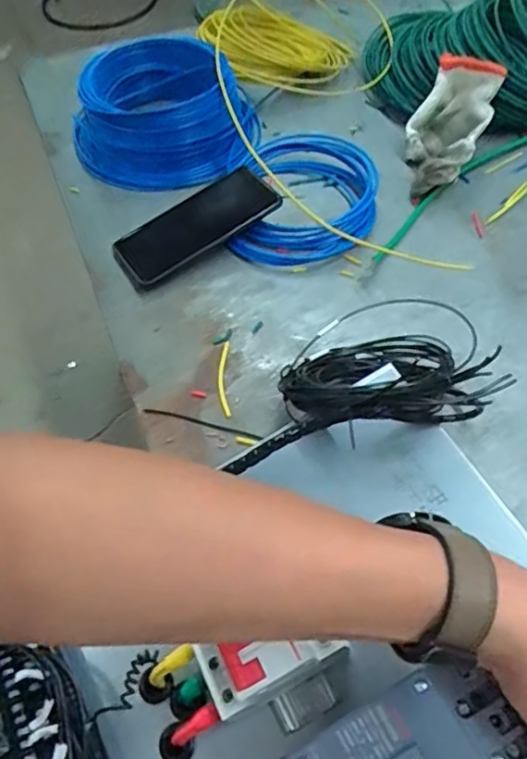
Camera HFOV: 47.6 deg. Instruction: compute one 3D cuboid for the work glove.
[{"bbox_3d":[0.202,-0.277,0.657,0.085,0.075,0.160,17,57,14],"label":"work glove"}]

